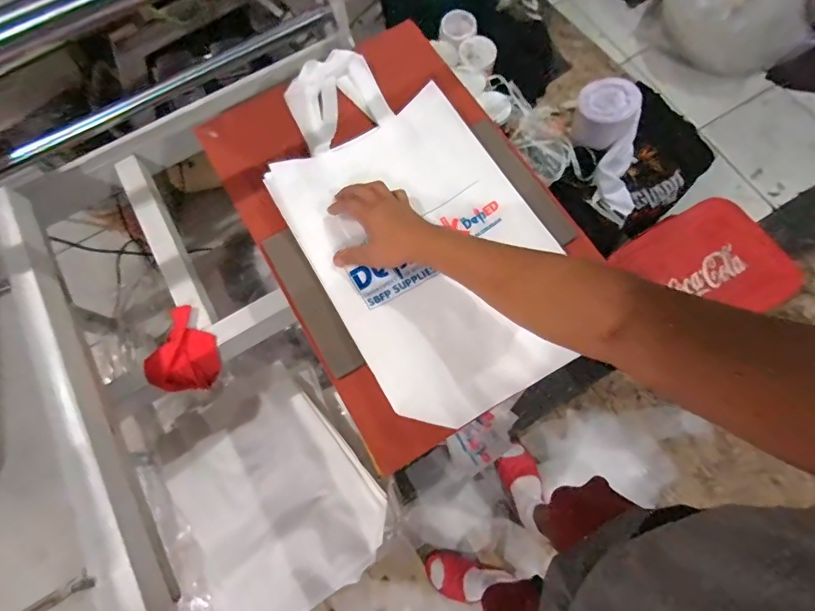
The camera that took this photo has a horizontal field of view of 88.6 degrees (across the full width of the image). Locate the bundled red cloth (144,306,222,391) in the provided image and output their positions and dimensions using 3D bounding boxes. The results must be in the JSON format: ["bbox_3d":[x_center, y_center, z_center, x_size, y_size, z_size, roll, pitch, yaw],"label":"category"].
[{"bbox_3d":[-0.354,0.078,0.686,0.097,0.073,0.127,18,75,8],"label":"bundled red cloth"}]

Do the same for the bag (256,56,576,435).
[{"bbox_3d":[-0.007,-0.138,0.587,0.286,0.043,0.580,-30,74,-6],"label":"bag"}]

